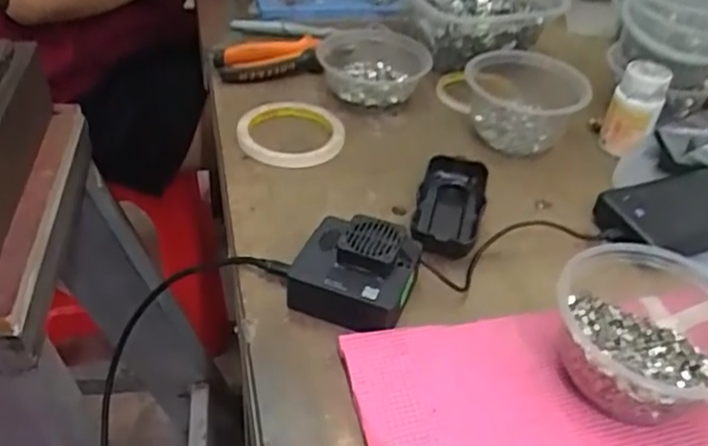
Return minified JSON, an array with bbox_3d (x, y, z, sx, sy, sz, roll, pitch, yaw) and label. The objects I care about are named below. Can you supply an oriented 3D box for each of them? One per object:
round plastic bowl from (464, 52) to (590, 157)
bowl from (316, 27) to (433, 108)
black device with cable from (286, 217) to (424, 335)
[{"bbox_3d":[0.163,-0.118,0.647,0.110,0.058,0.090,4,41,1],"label":"round plastic bowl"},{"bbox_3d":[0.021,-0.173,0.707,0.116,0.057,0.117,3,41,0],"label":"bowl"},{"bbox_3d":[0.000,0.032,0.468,0.082,0.043,0.075,14,42,12],"label":"black device with cable"}]

